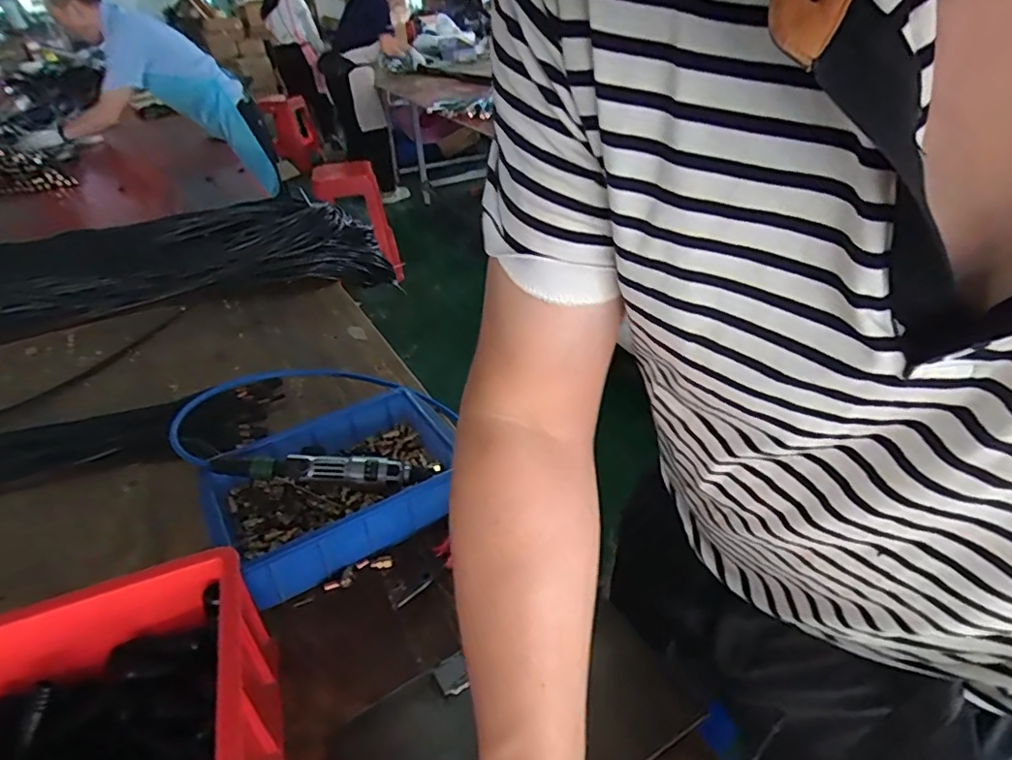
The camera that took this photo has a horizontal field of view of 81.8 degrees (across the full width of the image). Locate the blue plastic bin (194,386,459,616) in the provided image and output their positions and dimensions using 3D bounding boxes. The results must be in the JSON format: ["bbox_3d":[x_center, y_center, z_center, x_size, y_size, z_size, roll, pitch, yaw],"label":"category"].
[{"bbox_3d":[-0.210,0.136,0.743,0.297,0.084,0.198,-24,41,-28],"label":"blue plastic bin"}]

